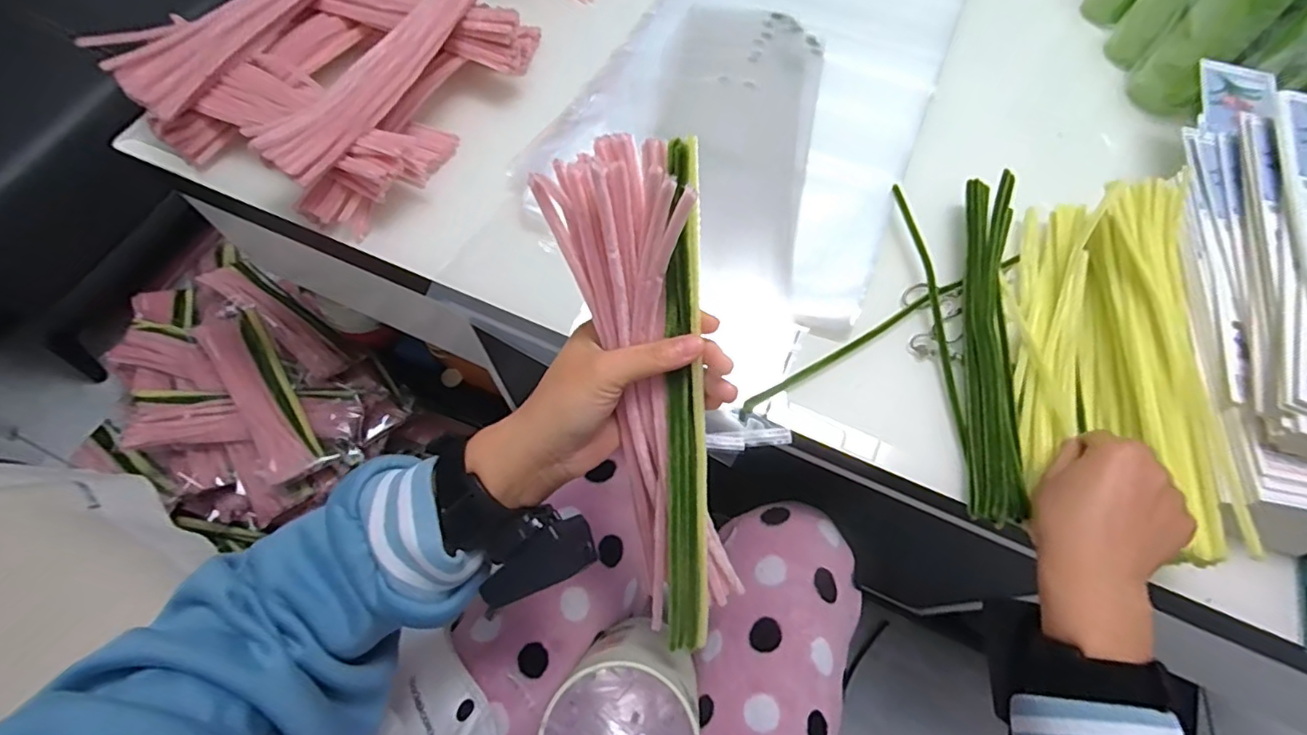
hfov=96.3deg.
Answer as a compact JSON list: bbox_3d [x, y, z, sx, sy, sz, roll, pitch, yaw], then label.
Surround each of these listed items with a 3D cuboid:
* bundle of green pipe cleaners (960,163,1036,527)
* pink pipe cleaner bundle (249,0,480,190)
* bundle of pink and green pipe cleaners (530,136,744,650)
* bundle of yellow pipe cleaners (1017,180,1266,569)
[{"bbox_3d":[0.270,-0.028,0.459,0.042,0.028,0.289,11,66,5],"label":"bundle of green pipe cleaners"},{"bbox_3d":[-0.233,-0.279,0.520,0.053,0.027,0.297,24,67,11],"label":"pink pipe cleaner bundle"},{"bbox_3d":[0.002,0.033,0.325,0.071,0.291,0.041,-10,23,-5],"label":"bundle of pink and green pipe cleaners"},{"bbox_3d":[0.348,-0.013,0.443,0.119,0.063,0.297,8,63,3],"label":"bundle of yellow pipe cleaners"}]

